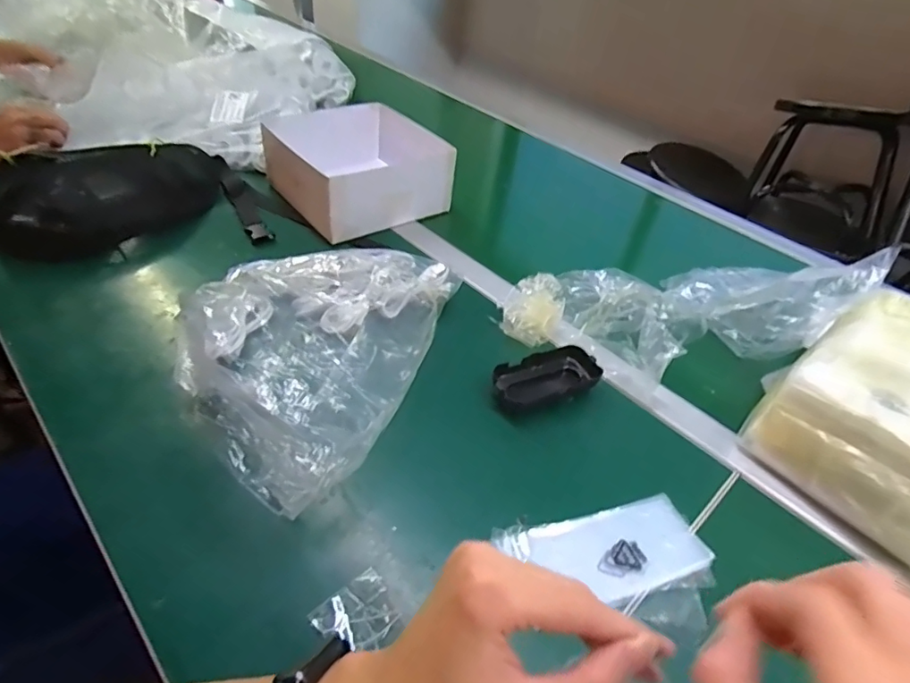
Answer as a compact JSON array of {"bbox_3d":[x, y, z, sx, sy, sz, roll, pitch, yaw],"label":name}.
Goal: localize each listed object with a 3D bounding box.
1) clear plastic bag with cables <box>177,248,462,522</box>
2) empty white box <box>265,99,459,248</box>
[{"bbox_3d":[-0.131,-0.009,0.505,0.188,0.109,0.330,17,43,10],"label":"clear plastic bag with cables"},{"bbox_3d":[-0.143,-0.254,0.770,0.200,0.090,0.218,-26,52,-31],"label":"empty white box"}]

